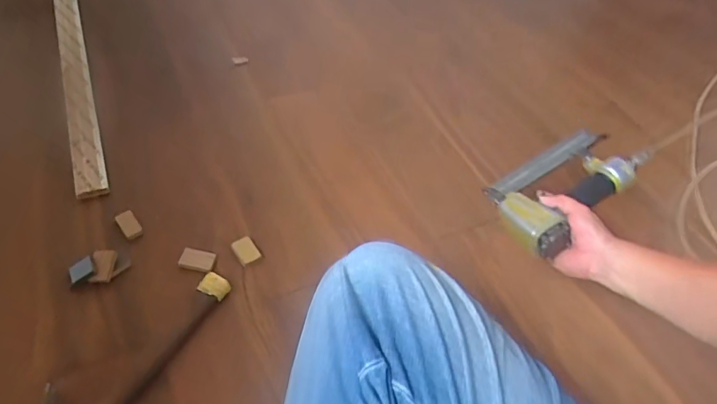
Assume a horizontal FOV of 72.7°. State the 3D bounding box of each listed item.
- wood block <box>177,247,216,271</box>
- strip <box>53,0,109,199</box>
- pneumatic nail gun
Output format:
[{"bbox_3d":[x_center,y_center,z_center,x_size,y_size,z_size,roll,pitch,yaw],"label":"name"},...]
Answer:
[{"bbox_3d":[-0.244,0.085,0.739,0.048,0.010,0.031,11,45,-1],"label":"wood block"},{"bbox_3d":[-0.673,-0.422,1.131,0.059,0.025,1.150,-12,50,-23],"label":"strip"},{"bbox_3d":[0.309,-0.029,0.752,0.252,0.094,0.144,-30,58,-27],"label":"pneumatic nail gun"}]

